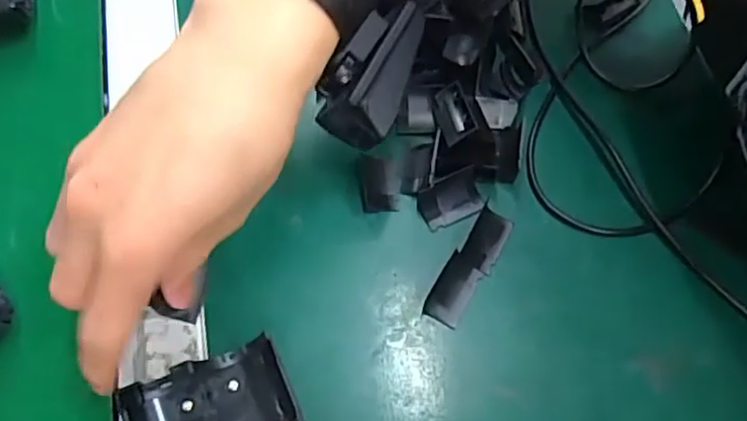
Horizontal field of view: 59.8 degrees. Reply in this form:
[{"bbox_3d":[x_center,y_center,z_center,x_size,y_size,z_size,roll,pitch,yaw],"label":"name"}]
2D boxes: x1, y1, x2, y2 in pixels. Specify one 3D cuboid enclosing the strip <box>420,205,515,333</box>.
[{"bbox_3d":[0.048,0.027,0.321,0.019,0.006,0.064,32,69,12],"label":"strip"}]

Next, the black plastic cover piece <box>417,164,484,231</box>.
[{"bbox_3d":[0.040,-0.006,0.330,0.033,0.015,0.019,-25,69,-12],"label":"black plastic cover piece"}]

